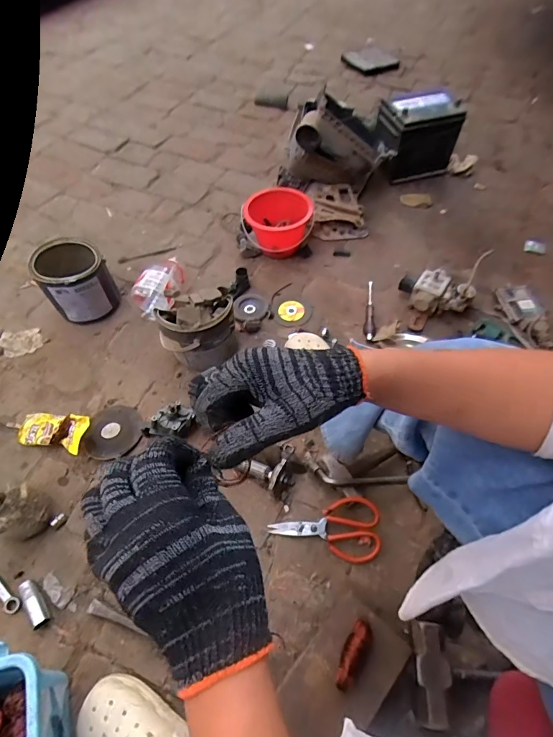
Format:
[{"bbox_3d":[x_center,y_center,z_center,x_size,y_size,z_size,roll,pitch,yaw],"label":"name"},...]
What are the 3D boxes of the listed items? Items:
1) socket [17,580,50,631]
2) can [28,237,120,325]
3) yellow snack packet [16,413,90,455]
[{"bbox_3d":[-0.404,0.394,0.676,0.029,0.028,0.076,-32,64,-19],"label":"socket"},{"bbox_3d":[-0.477,-0.206,0.972,0.143,0.154,0.153,1,58,-1],"label":"can"},{"bbox_3d":[-0.454,0.128,0.828,0.166,0.029,0.073,1,57,20],"label":"yellow snack packet"}]

